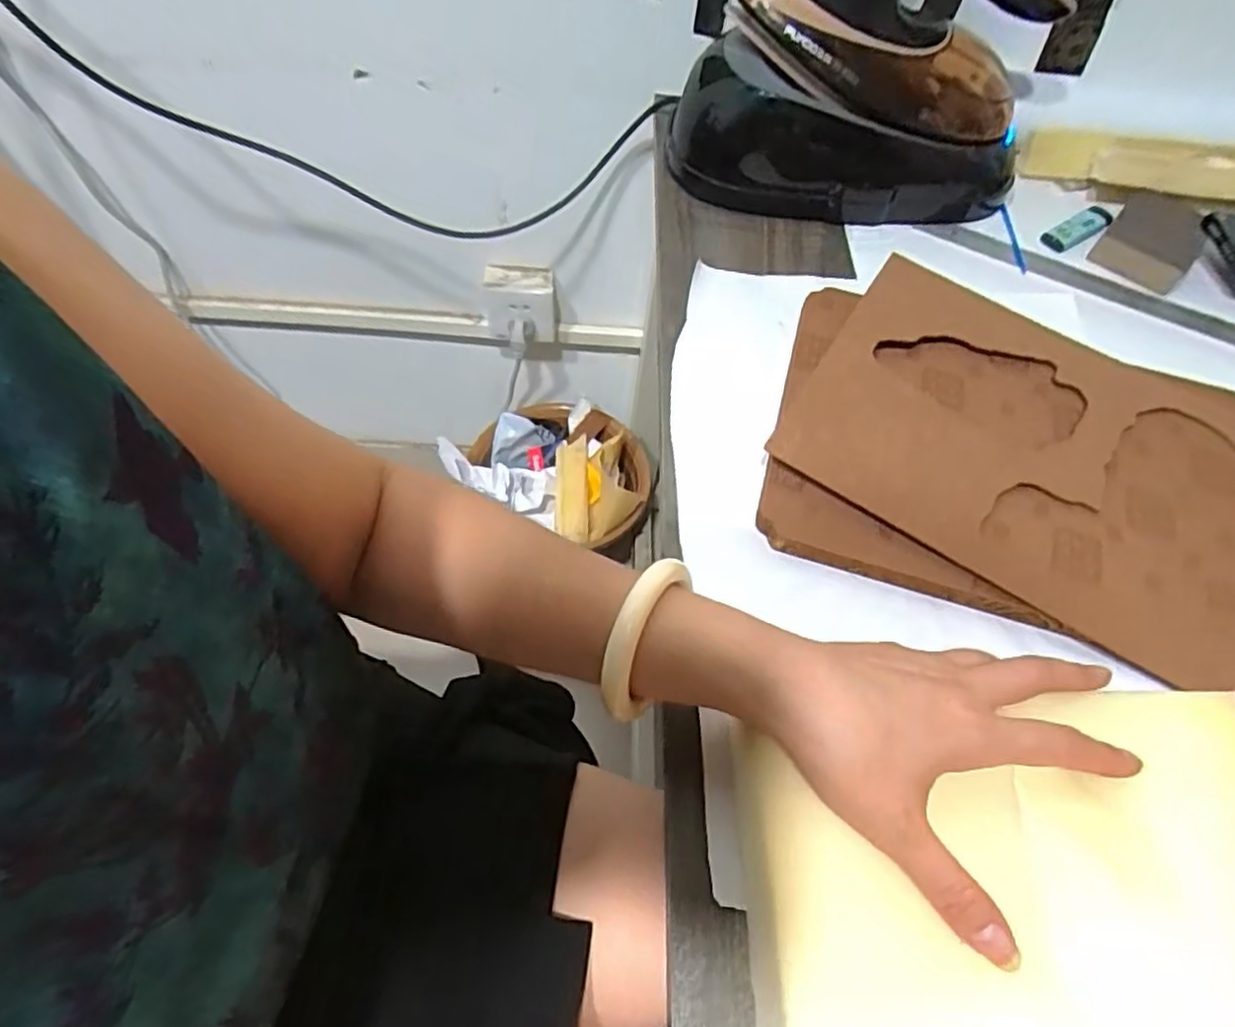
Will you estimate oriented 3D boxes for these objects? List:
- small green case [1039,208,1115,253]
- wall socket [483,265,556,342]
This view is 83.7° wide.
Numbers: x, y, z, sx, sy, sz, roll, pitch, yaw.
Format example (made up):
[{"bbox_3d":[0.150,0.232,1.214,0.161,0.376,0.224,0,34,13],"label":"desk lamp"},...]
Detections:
[{"bbox_3d":[0.405,-0.251,0.602,0.071,0.018,0.026,-30,65,-20],"label":"small green case"},{"bbox_3d":[-0.123,-0.256,0.867,0.090,0.096,0.048,3,59,-2],"label":"wall socket"}]

